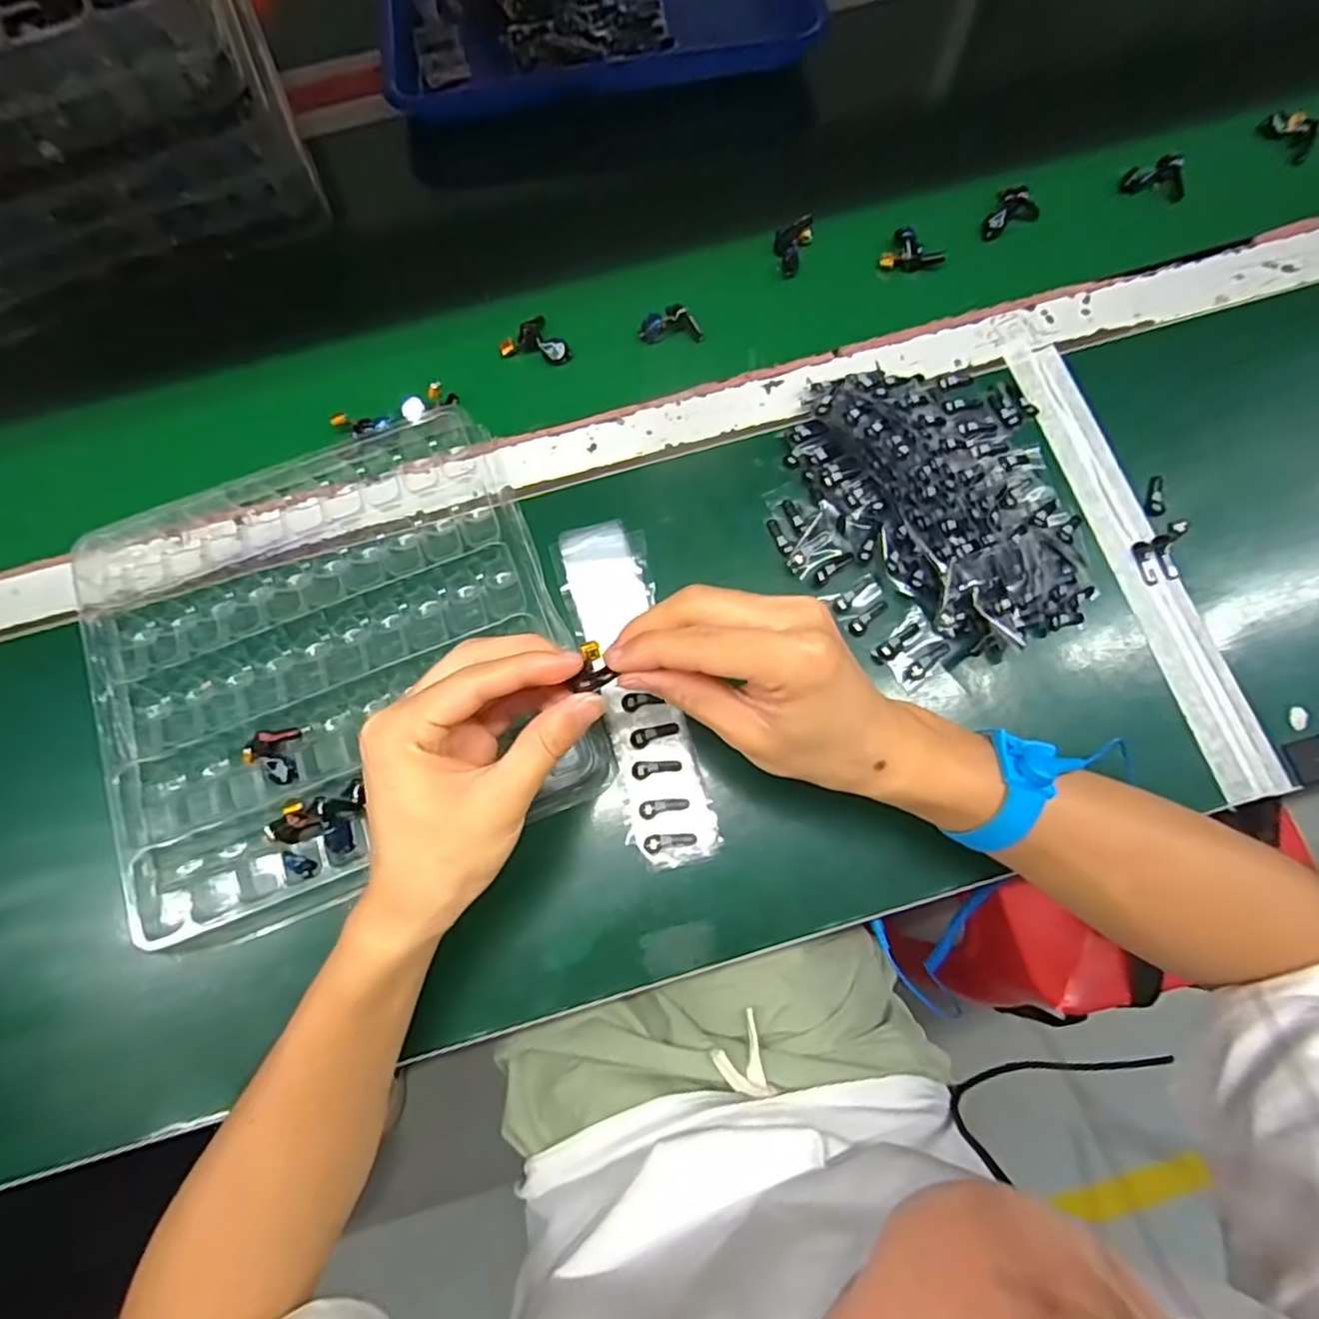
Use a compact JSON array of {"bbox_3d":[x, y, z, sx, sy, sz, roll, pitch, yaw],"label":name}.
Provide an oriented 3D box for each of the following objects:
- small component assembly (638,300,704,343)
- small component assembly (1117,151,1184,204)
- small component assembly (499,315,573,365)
[{"bbox_3d":[0.008,-0.227,0.443,0.041,0.019,0.016,-8,75,-1],"label":"small component assembly"},{"bbox_3d":[0.355,-0.342,0.464,0.041,0.027,0.021,36,78,10],"label":"small component assembly"},{"bbox_3d":[-0.084,-0.211,0.445,0.035,0.012,0.039,-38,77,-8],"label":"small component assembly"}]

